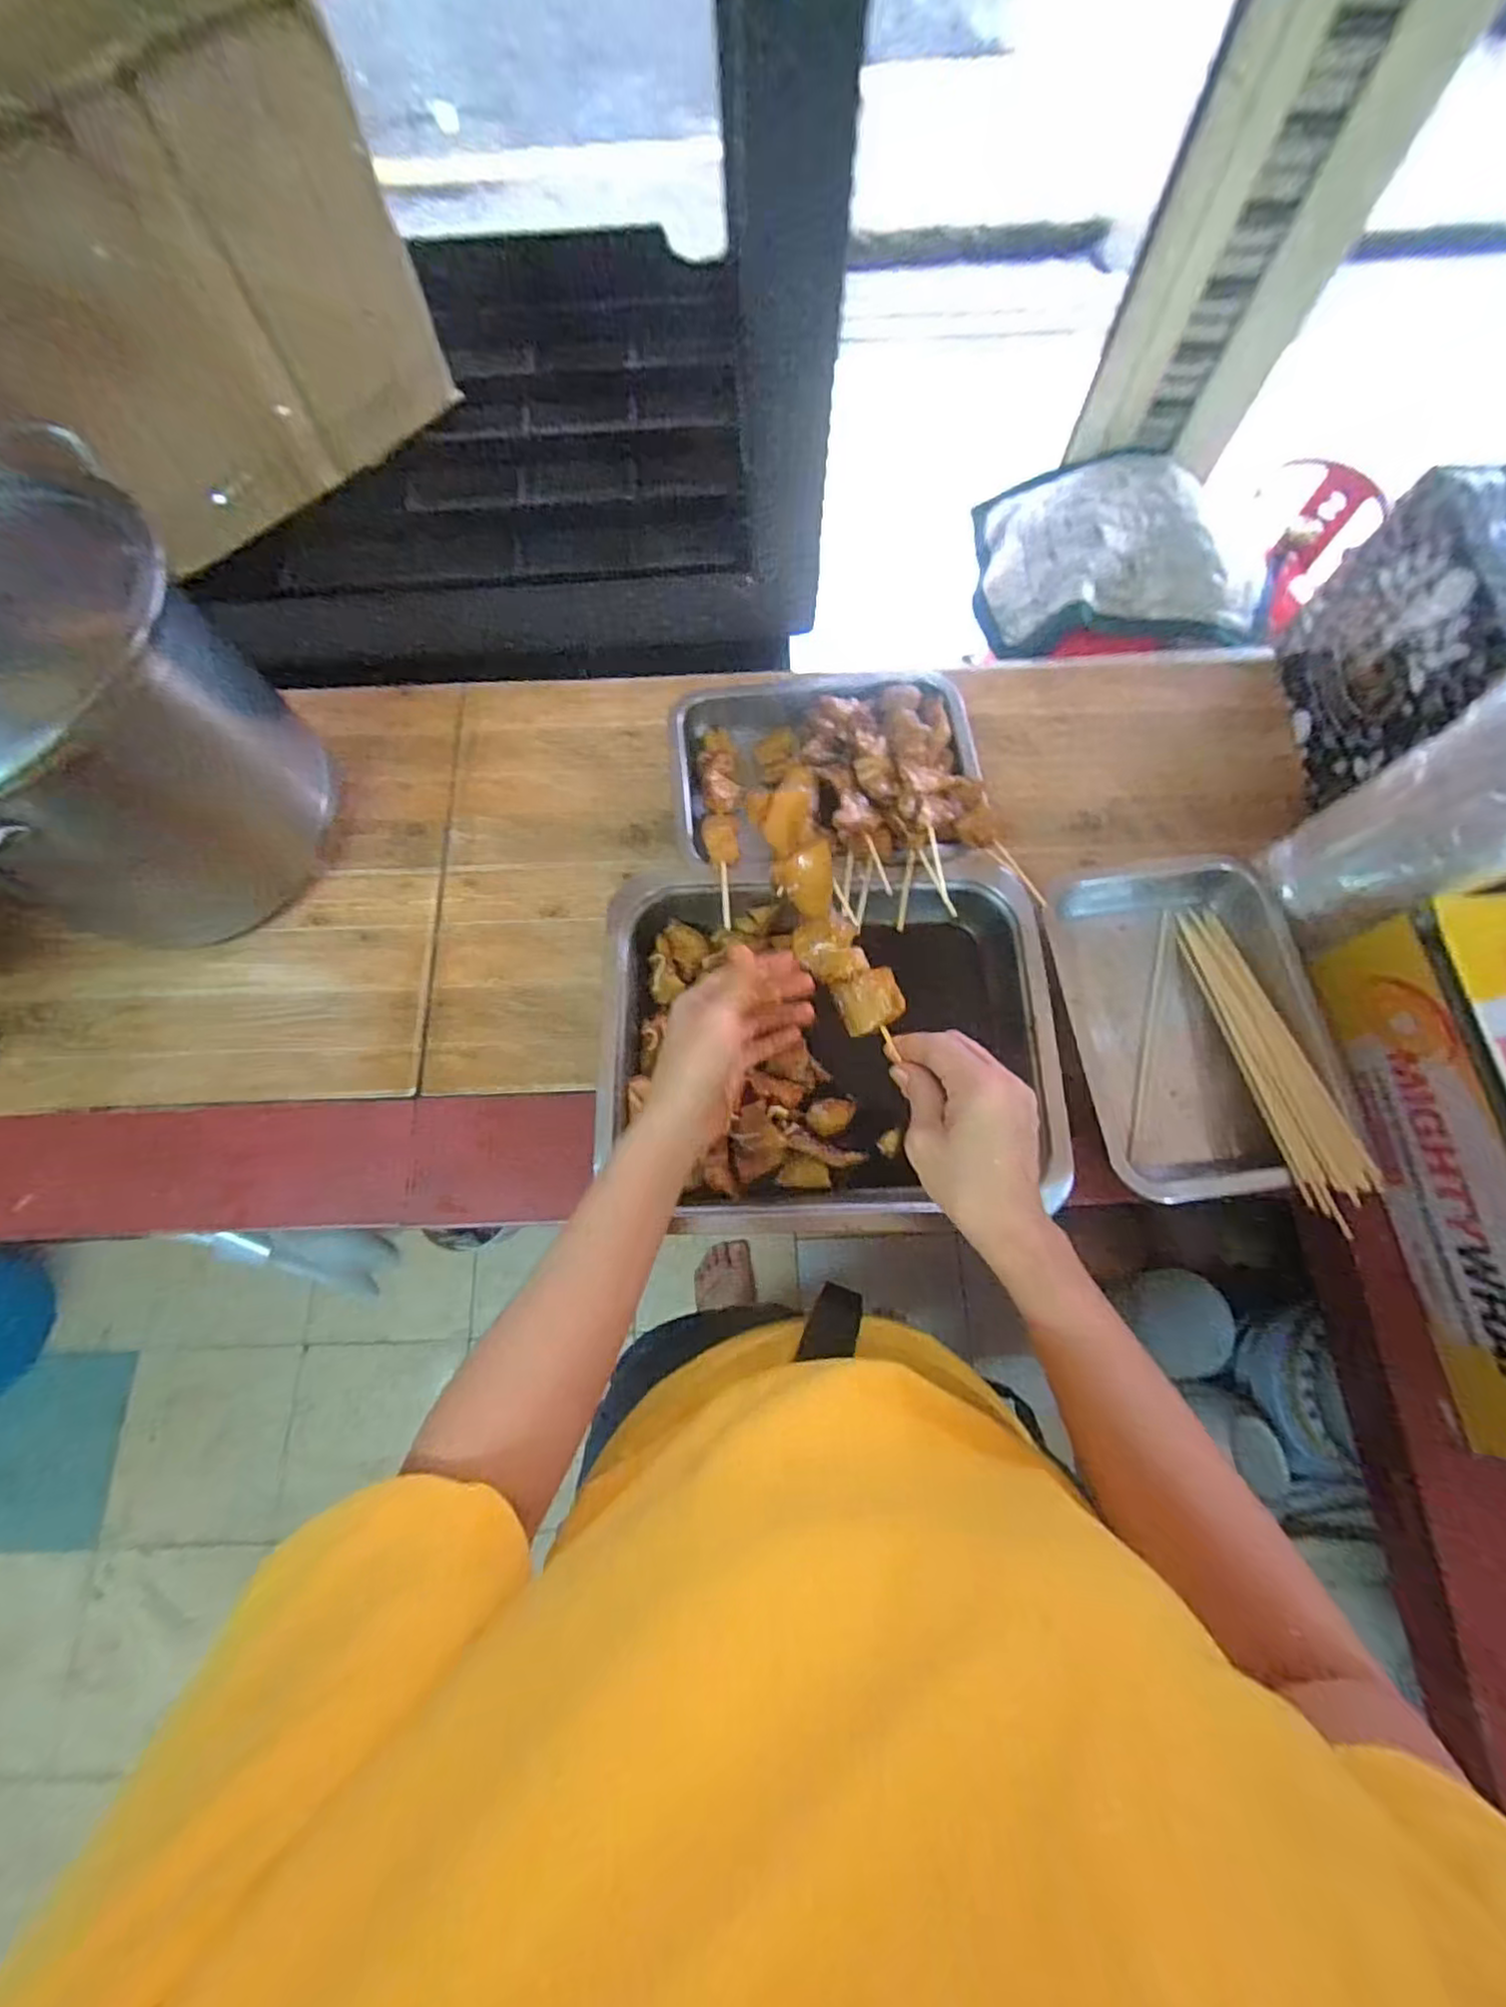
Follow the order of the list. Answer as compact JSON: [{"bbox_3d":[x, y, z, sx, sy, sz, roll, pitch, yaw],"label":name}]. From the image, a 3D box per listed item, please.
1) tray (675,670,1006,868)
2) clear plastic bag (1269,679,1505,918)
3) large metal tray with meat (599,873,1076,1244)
[{"bbox_3d":[0.062,-0.204,0.599,0.255,0.079,0.205,-5,73,-1],"label":"tray"},{"bbox_3d":[0.461,-0.125,0.460,0.082,0.205,0.101,-27,74,-7],"label":"clear plastic bag"},{"bbox_3d":[0.054,0.027,0.538,0.337,0.059,0.282,-3,73,0],"label":"large metal tray with meat"}]

